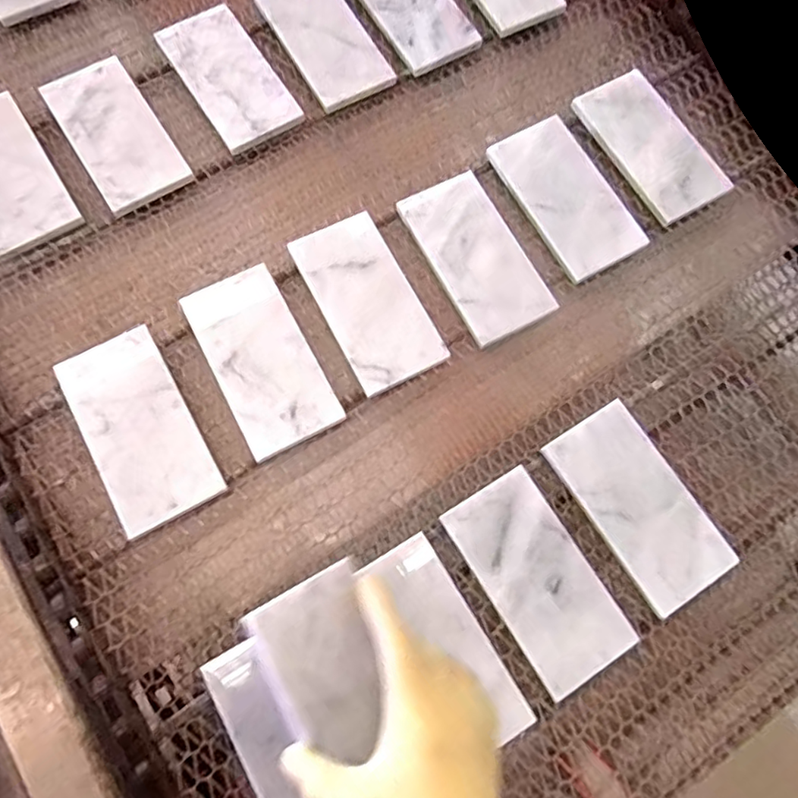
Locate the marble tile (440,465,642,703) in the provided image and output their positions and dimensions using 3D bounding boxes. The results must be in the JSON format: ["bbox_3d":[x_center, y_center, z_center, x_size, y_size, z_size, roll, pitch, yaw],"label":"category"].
[{"bbox_3d":[0.106,0.136,0.443,0.077,0.005,0.153,-31,80,-12],"label":"marble tile"}]

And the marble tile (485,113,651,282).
[{"bbox_3d":[0.153,-0.187,0.539,0.079,0.006,0.155,-29,77,-3],"label":"marble tile"}]

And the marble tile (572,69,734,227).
[{"bbox_3d":[0.243,-0.244,0.560,0.082,0.011,0.154,-28,75,-9],"label":"marble tile"}]

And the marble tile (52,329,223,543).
[{"bbox_3d":[-0.204,0.021,0.457,0.078,0.006,0.155,-29,74,-13],"label":"marble tile"}]

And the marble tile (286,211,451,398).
[{"bbox_3d":[-0.027,-0.085,0.501,0.078,0.006,0.155,-26,76,-10],"label":"marble tile"}]

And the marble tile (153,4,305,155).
[{"bbox_3d":[-0.164,-0.309,0.561,0.077,0.016,0.152,-30,75,-11],"label":"marble tile"}]

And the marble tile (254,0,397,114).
[{"bbox_3d":[-0.077,-0.364,0.579,0.085,0.014,0.158,-27,74,-10],"label":"marble tile"}]

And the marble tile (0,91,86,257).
[{"bbox_3d":[-0.349,-0.199,0.515,0.077,0.009,0.147,-32,77,-10],"label":"marble tile"}]

